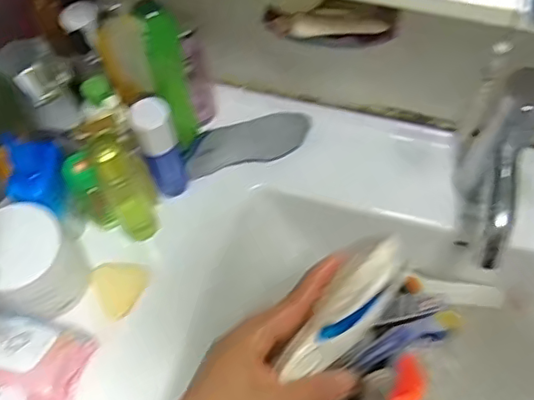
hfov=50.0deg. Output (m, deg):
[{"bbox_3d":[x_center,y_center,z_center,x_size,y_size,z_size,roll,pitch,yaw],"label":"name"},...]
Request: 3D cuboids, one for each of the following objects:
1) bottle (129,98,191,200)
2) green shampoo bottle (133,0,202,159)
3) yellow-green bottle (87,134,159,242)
[{"bbox_3d":[-0.113,-0.053,0.616,0.042,0.130,0.039,-16,63,-7],"label":"bottle"},{"bbox_3d":[-0.096,-0.118,0.596,0.035,0.198,0.059,-15,63,-7],"label":"green shampoo bottle"},{"bbox_3d":[-0.146,-0.008,0.589,0.042,0.152,0.038,-24,64,-11],"label":"yellow-green bottle"}]

